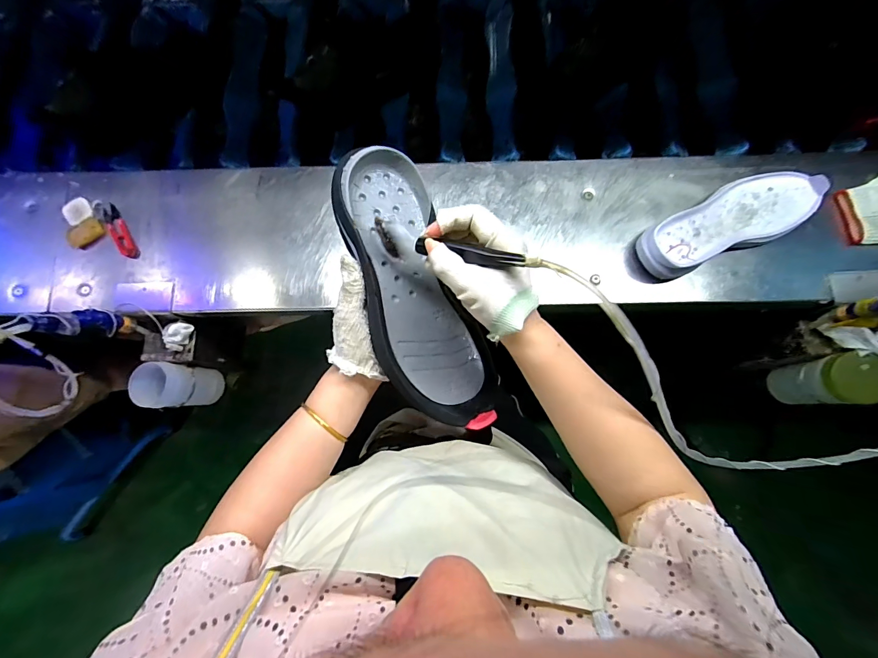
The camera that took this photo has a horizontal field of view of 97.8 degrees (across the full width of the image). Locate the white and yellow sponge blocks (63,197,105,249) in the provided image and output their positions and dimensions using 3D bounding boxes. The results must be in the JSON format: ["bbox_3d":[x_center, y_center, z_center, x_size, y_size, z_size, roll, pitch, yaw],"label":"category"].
[{"bbox_3d":[-0.557,-0.170,0.596,0.045,0.016,0.088,-28,80,-4],"label":"white and yellow sponge blocks"}]

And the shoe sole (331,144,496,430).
[{"bbox_3d":[-0.027,-0.035,0.397,0.111,0.042,0.296,-24,95,-26],"label":"shoe sole"}]

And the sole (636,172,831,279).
[{"bbox_3d":[0.416,-0.151,0.555,0.271,0.043,0.099,-27,80,-4],"label":"sole"}]

